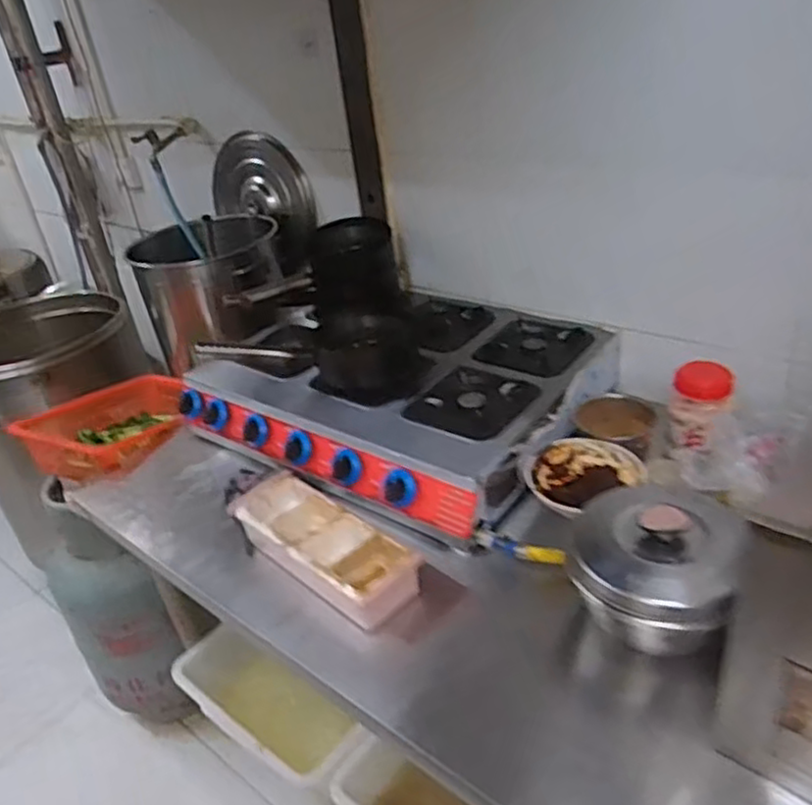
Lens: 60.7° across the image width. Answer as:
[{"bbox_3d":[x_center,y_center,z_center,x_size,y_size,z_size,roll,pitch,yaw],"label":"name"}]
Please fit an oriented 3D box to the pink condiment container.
[{"bbox_3d":[-0.129,0.211,1.049,0.329,0.071,0.125,22,42,40],"label":"pink condiment container"}]

